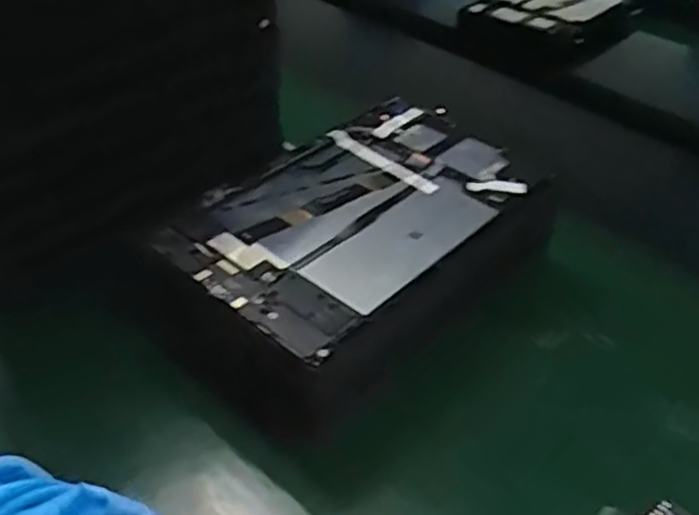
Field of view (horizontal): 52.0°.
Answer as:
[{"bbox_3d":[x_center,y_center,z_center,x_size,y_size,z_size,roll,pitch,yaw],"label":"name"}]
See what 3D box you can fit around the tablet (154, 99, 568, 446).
[{"bbox_3d":[0.007,-0.002,0.454,0.259,0.073,0.164,-32,49,-34],"label":"tablet"}]

